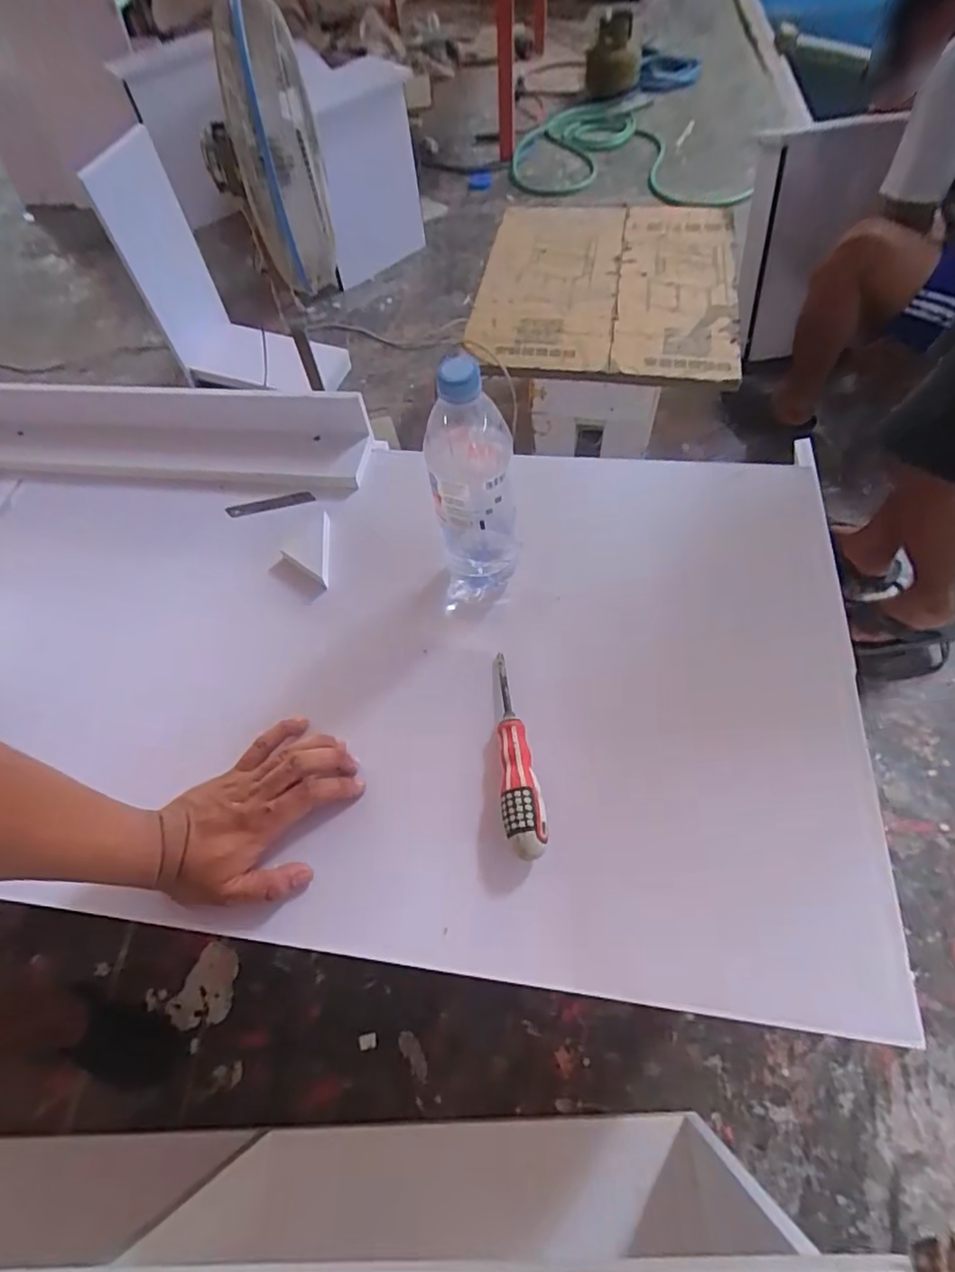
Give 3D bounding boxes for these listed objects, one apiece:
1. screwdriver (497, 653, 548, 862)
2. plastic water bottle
[{"bbox_3d":[0.033,0.098,0.498,0.032,0.032,0.178,-6,53,1],"label":"screwdriver"},{"bbox_3d":[-0.003,-0.124,0.511,0.069,0.247,0.067,-3,60,4],"label":"plastic water bottle"}]

